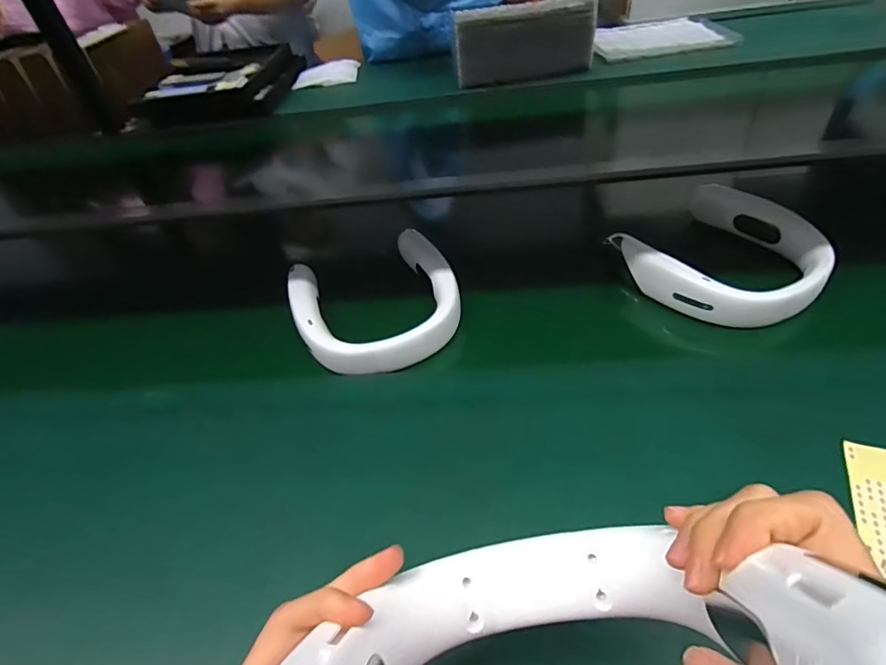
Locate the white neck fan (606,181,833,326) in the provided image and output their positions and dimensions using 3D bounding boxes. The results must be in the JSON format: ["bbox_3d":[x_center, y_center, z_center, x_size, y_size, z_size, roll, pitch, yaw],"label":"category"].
[{"bbox_3d":[0.328,-0.093,0.560,0.212,0.045,0.192,-33,49,-24],"label":"white neck fan"}]

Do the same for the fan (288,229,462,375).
[{"bbox_3d":[-0.082,-0.039,0.574,0.189,0.047,0.200,-18,45,-11],"label":"fan"}]

